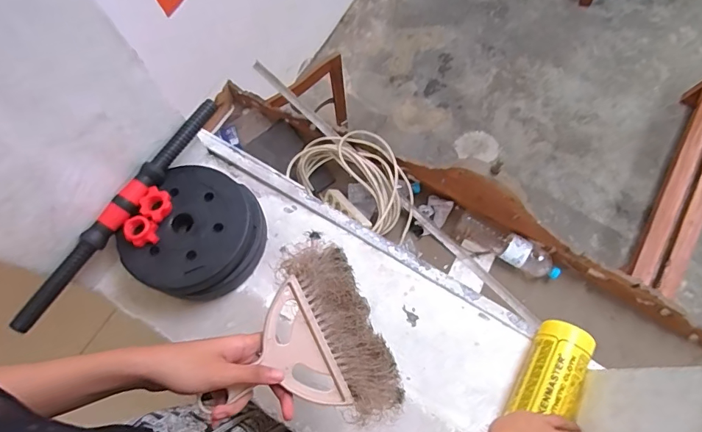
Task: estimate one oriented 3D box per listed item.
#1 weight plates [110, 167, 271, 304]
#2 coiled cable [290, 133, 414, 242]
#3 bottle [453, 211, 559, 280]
[{"bbox_3d":[-0.219,0.030,0.638,0.167,0.063,0.186,27,74,11],"label":"weight plates"},{"bbox_3d":[0.038,-0.133,1.395,0.419,0.132,0.218,32,75,12],"label":"coiled cable"},{"bbox_3d":[0.465,0.095,1.309,0.322,0.074,0.092,28,74,11],"label":"bottle"}]

